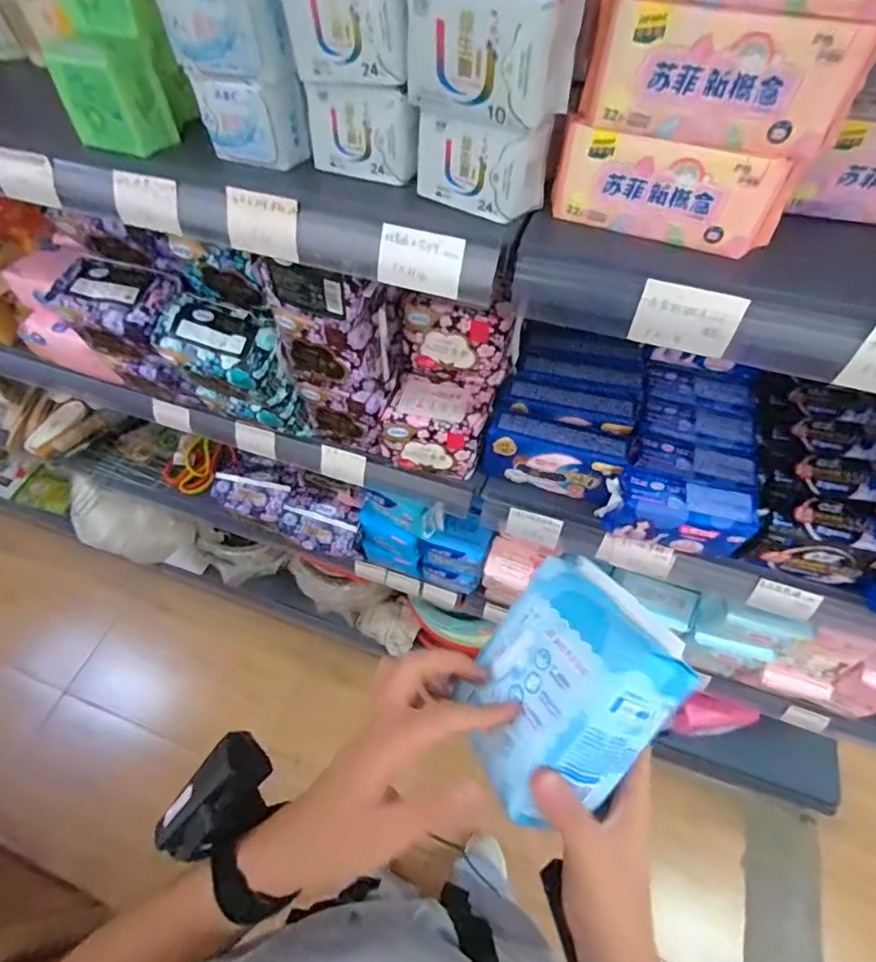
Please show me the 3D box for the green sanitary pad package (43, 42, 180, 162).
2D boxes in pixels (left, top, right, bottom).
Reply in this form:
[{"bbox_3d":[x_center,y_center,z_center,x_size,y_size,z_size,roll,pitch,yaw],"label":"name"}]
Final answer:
[{"bbox_3d":[-0.282,-0.332,0.446,0.077,0.077,0.041,17,59,11],"label":"green sanitary pad package"}]

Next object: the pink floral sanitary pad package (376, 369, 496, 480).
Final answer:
[{"bbox_3d":[-0.003,-0.074,0.681,0.132,0.091,0.093,14,58,9],"label":"pink floral sanitary pad package"}]

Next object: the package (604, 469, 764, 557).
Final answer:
[{"bbox_3d":[0.277,0.041,0.594,0.141,0.082,0.051,18,59,11],"label":"package"}]

